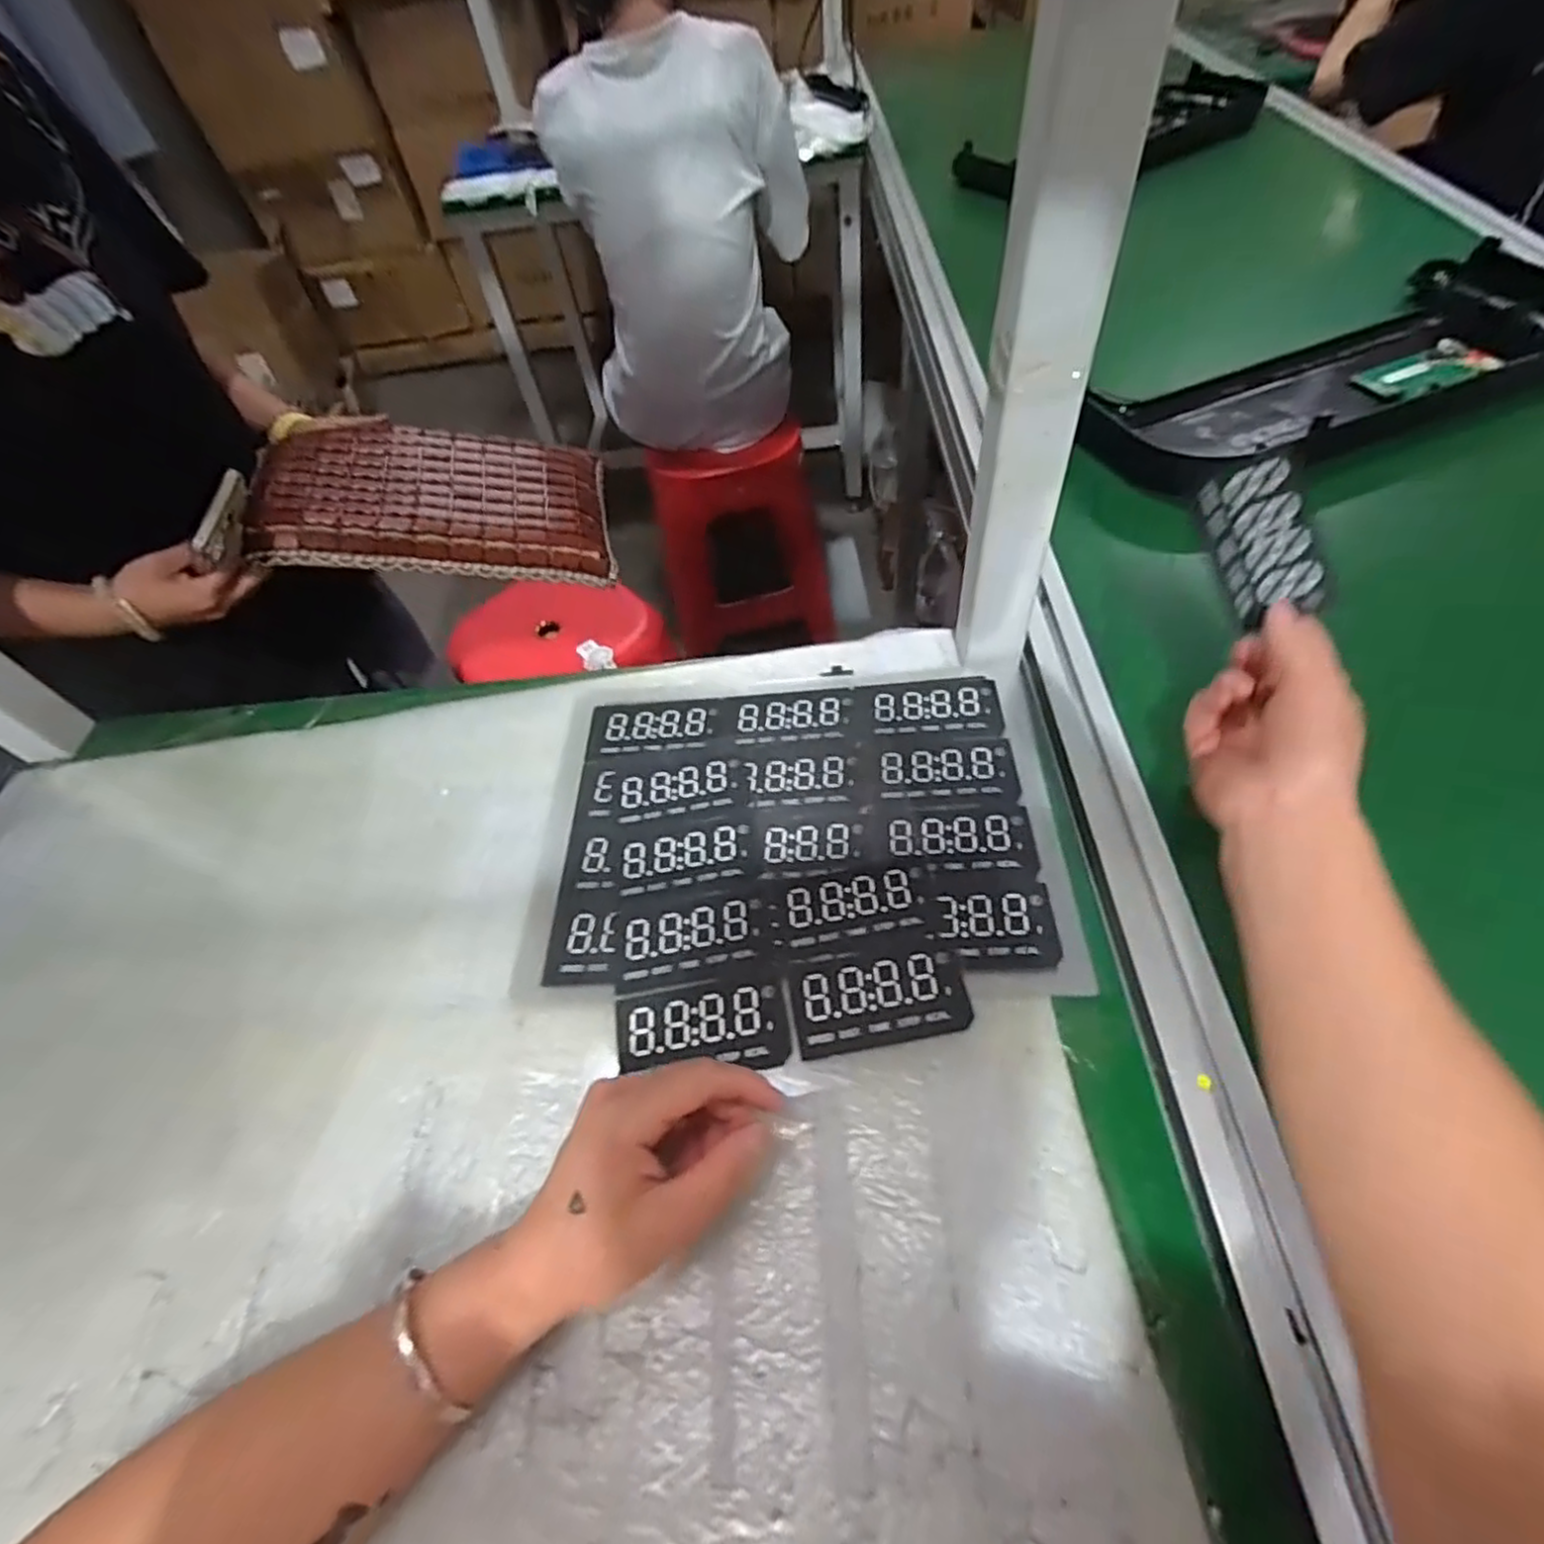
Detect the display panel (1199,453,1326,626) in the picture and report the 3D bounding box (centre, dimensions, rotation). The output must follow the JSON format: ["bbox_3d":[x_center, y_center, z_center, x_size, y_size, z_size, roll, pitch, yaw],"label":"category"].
[{"bbox_3d":[0.265,-0.124,0.380,0.042,0.083,0.006,-19,7,34],"label":"display panel"}]

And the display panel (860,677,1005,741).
[{"bbox_3d":[0.109,-0.043,0.486,0.094,0.004,0.053,-3,55,7],"label":"display panel"}]

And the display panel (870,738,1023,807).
[{"bbox_3d":[0.111,-0.001,0.455,0.090,0.004,0.051,-3,55,6],"label":"display panel"}]

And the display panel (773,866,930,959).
[{"bbox_3d":[0.046,0.079,0.402,0.086,0.004,0.046,-9,54,2],"label":"display panel"}]

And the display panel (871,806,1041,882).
[{"bbox_3d":[0.109,0.042,0.424,0.093,0.004,0.050,-1,55,7],"label":"display panel"}]

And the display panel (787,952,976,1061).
[{"bbox_3d":[0.058,0.119,0.374,0.091,0.004,0.048,-10,54,1],"label":"display panel"}]

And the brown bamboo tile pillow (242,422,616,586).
[{"bbox_3d":[-0.339,-0.288,0.729,0.328,0.027,0.208,-1,58,-19],"label":"brown bamboo tile pillow"}]

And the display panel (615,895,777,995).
[{"bbox_3d":[-0.044,0.096,0.404,0.088,0.005,0.049,-10,54,2],"label":"display panel"}]

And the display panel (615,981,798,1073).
[{"bbox_3d":[-0.037,0.136,0.377,0.091,0.006,0.040,-4,55,5],"label":"display panel"}]

